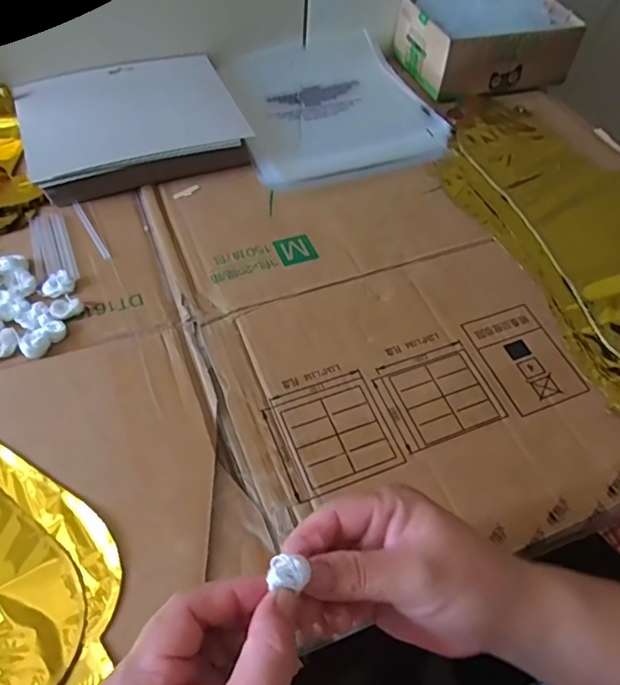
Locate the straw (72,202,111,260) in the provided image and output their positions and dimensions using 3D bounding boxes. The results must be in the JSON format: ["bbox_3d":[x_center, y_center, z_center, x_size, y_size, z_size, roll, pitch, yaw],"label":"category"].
[{"bbox_3d":[-0.196,-0.101,0.489,0.007,0.004,0.078,-27,62,-21],"label":"straw"}]

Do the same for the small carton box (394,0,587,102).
[{"bbox_3d":[0.214,-0.366,0.660,0.186,0.071,0.139,-11,57,-12],"label":"small carton box"}]

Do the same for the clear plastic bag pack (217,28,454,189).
[{"bbox_3d":[0.020,-0.271,0.610,0.212,0.022,0.222,-16,58,-15],"label":"clear plastic bag pack"}]

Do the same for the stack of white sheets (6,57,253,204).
[{"bbox_3d":[-0.179,-0.226,0.551,0.202,0.029,0.169,-17,58,-15],"label":"stack of white sheets"}]

